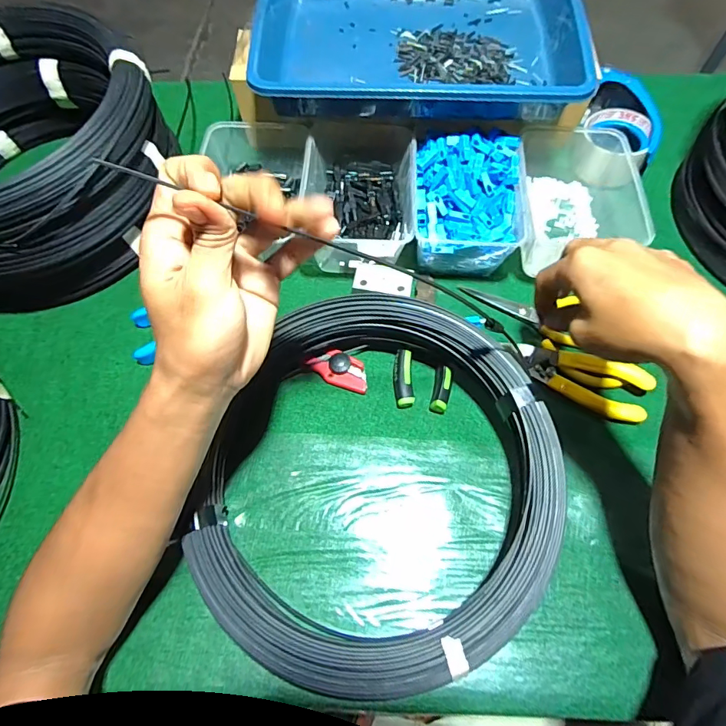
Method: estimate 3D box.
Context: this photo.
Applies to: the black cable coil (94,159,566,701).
[{"bbox_3d":[0.001,0.071,0.372,0.296,0.060,0.341,-22,67,-7],"label":"black cable coil"}]

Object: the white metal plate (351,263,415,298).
[{"bbox_3d":[0.022,-0.089,0.463,0.062,0.004,0.033,5,80,2],"label":"white metal plate"}]

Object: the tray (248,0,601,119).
[{"bbox_3d":[0.061,-0.385,0.498,0.338,0.064,0.255,1,64,2],"label":"tray"}]

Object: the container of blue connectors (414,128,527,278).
[{"bbox_3d":[0.115,-0.182,0.487,0.120,0.073,0.159,1,66,3],"label":"container of blue connectors"}]

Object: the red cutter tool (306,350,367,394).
[{"bbox_3d":[-0.025,0.006,0.438,0.064,0.015,0.033,14,67,8],"label":"red cutter tool"}]

